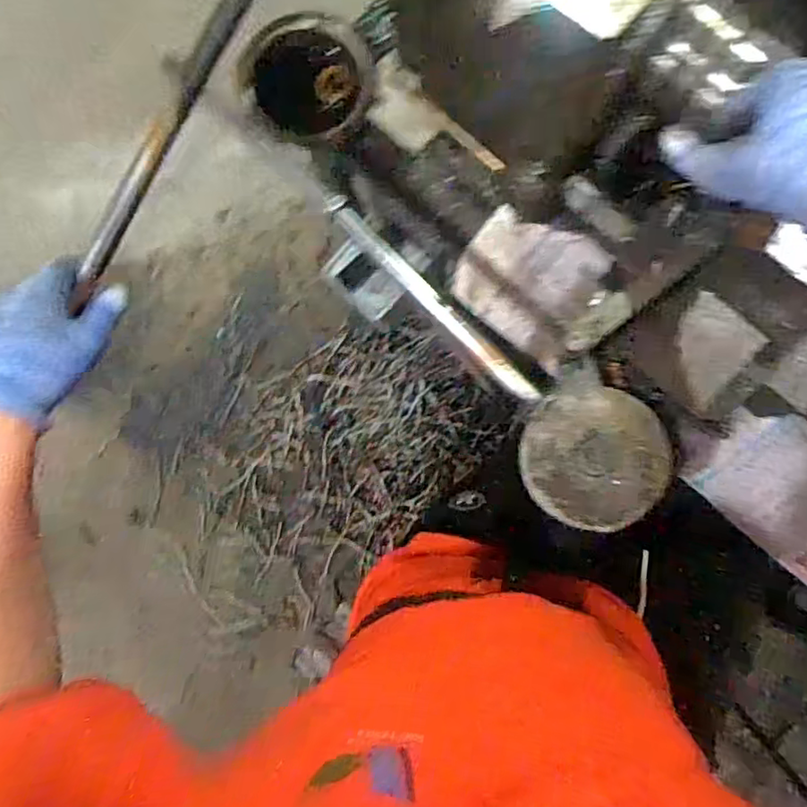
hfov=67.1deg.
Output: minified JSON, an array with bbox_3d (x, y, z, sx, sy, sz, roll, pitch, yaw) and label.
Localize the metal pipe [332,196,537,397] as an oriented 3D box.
[{"bbox_3d":[0.017,-0.079,0.454,0.017,0.019,0.215,-43,85,-1],"label":"metal pipe"}]

